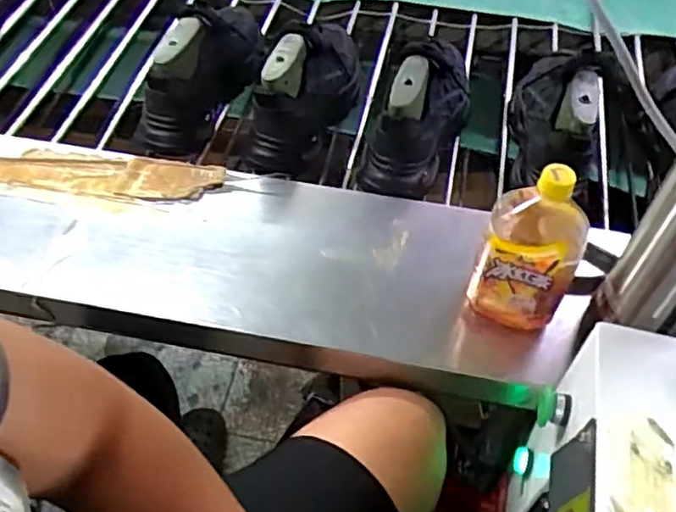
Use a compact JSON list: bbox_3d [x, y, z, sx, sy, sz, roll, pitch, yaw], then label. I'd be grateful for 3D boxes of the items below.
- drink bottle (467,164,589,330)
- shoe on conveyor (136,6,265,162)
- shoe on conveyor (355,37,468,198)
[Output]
[{"bbox_3d":[0.191,-0.006,0.671,0.092,0.193,0.067,13,54,11],"label":"drink bottle"},{"bbox_3d":[-0.191,-0.265,0.950,0.092,0.124,0.230,15,54,12],"label":"shoe on conveyor"},{"bbox_3d":[0.112,-0.195,0.906,0.095,0.137,0.223,20,55,15],"label":"shoe on conveyor"}]

